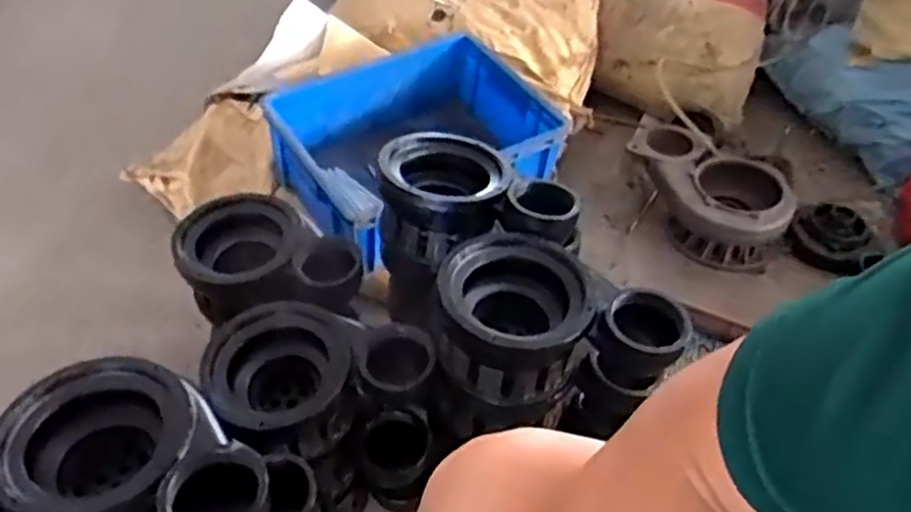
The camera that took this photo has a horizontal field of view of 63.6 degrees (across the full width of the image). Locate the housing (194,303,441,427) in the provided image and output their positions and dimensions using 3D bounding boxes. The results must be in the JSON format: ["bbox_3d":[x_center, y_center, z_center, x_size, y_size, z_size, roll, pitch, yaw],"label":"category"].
[{"bbox_3d":[-0.136,0.122,0.748,0.216,0.119,0.137,-11,47,-13],"label":"housing"}]

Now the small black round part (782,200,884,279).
[{"bbox_3d":[0.631,-0.035,1.252,0.118,0.055,0.106,34,53,28],"label":"small black round part"}]

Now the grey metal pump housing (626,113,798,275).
[{"bbox_3d":[0.423,-0.109,1.266,0.299,0.125,0.186,32,53,27],"label":"grey metal pump housing"}]

